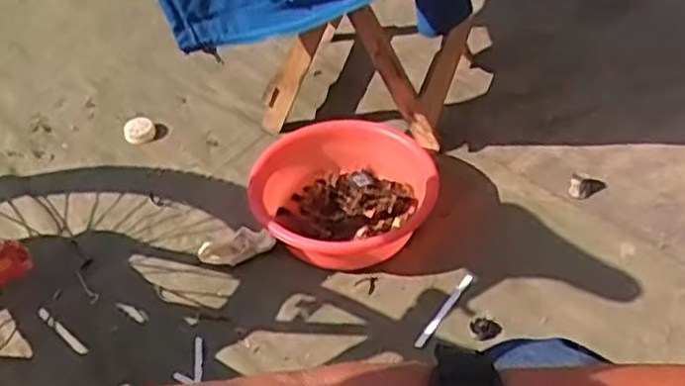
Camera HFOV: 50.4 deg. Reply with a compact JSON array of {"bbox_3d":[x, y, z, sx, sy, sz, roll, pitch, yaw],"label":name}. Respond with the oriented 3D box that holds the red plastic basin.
[{"bbox_3d":[-0.003,0.007,1.067,0.262,0.127,0.245,-2,44,2],"label":"red plastic basin"}]

